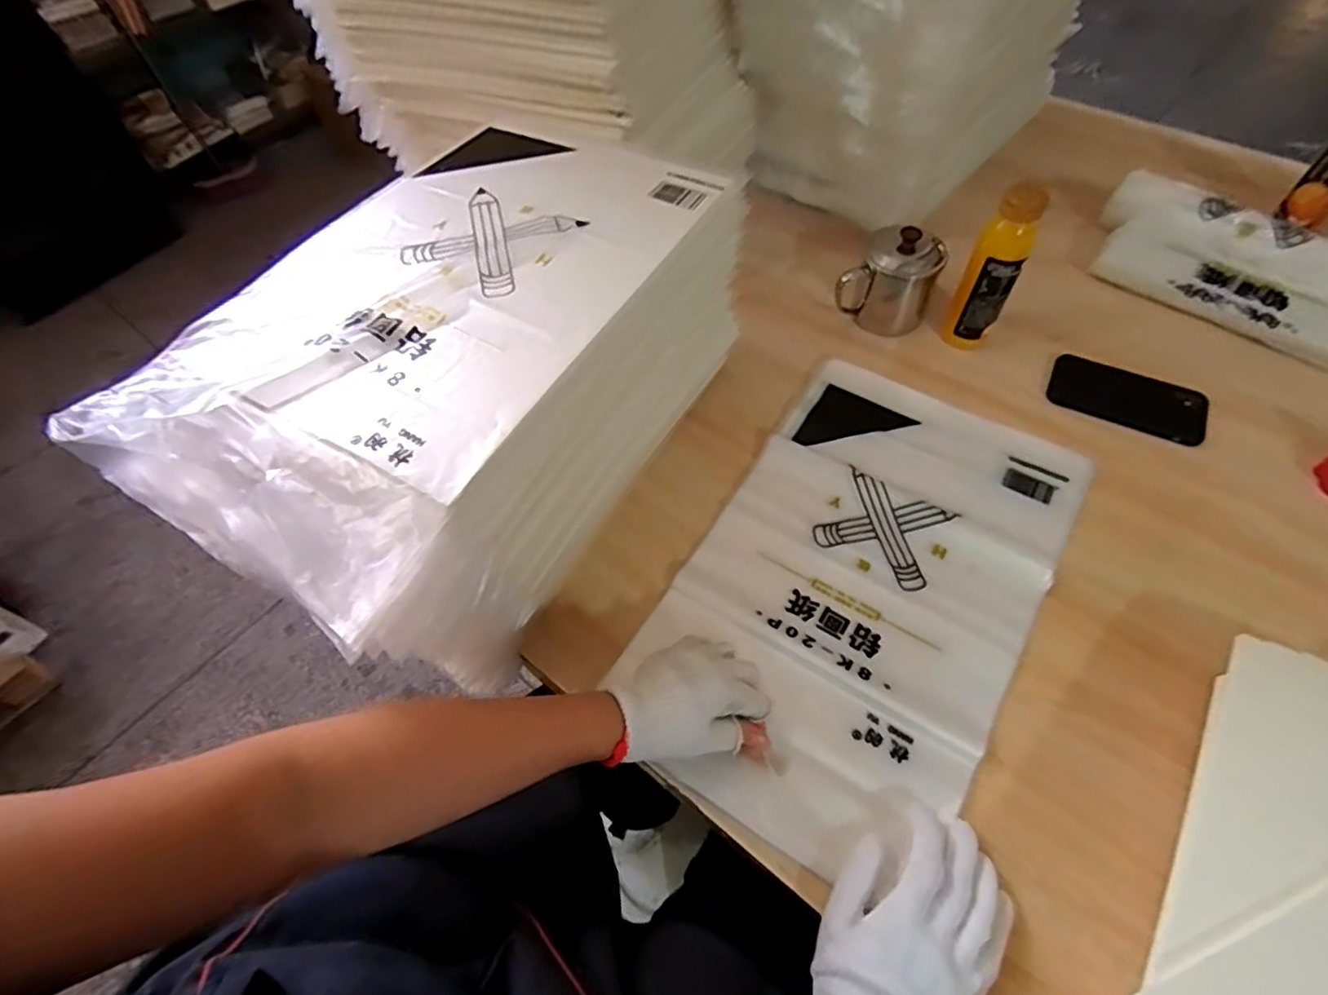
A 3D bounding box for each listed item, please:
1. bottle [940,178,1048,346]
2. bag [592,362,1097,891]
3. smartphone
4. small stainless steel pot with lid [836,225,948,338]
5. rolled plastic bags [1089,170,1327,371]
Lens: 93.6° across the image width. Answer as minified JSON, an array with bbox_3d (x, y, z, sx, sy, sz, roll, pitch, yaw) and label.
[{"bbox_3d":[0.348,-0.238,0.666,0.052,0.166,0.047,25,62,18],"label":"bottle"},{"bbox_3d":[0.178,0.073,0.562,0.277,0.021,0.466,29,65,20],"label":"bag"},{"bbox_3d":[0.500,-0.108,0.674,0.150,0.006,0.084,23,62,17],"label":"smartphone"},{"bbox_3d":[0.265,-0.263,0.726,0.099,0.108,0.098,-2,57,2],"label":"small stainless steel pot with lid"},{"bbox_3d":[0.651,-0.258,0.709,0.314,0.048,0.158,36,66,23],"label":"rolled plastic bags"}]

